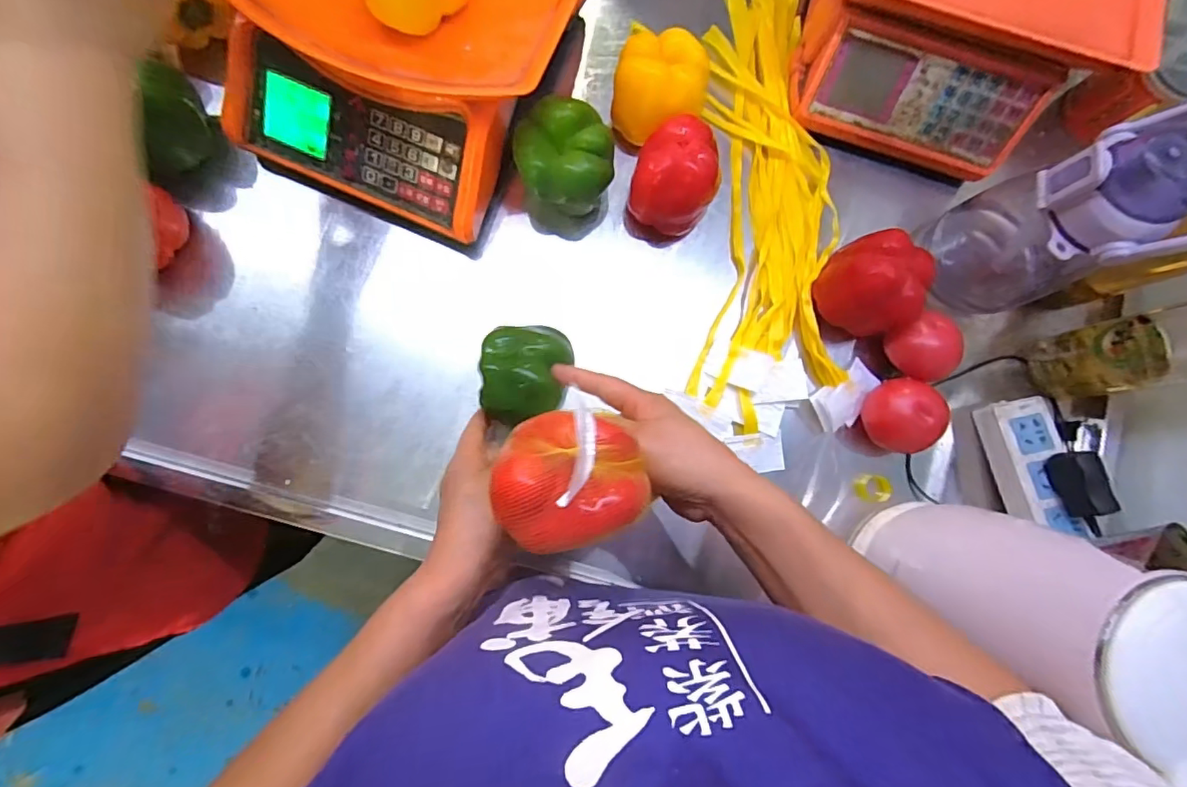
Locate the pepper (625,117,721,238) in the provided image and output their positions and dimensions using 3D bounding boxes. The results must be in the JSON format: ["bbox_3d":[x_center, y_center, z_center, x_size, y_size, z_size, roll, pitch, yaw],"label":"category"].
[{"bbox_3d":[0.072,-0.192,0.464,0.069,0.078,0.076,15,83,-3],"label":"pepper"}]

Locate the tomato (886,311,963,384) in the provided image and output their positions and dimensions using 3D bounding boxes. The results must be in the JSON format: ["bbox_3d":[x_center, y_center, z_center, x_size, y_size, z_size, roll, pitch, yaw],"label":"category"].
[{"bbox_3d":[0.305,-0.041,0.490,0.049,0.055,0.056,-33,87,-8],"label":"tomato"}]

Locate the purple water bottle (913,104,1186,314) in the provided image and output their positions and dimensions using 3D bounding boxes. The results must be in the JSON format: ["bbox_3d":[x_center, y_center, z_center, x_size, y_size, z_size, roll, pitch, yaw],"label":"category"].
[{"bbox_3d":[0.386,-0.142,0.429,0.098,0.226,0.112,-23,86,-7],"label":"purple water bottle"}]

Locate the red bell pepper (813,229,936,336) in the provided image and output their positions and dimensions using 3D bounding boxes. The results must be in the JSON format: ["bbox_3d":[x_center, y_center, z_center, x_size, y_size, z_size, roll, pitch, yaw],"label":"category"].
[{"bbox_3d":[0.256,-0.101,0.480,0.084,0.073,0.075,40,82,0],"label":"red bell pepper"}]

